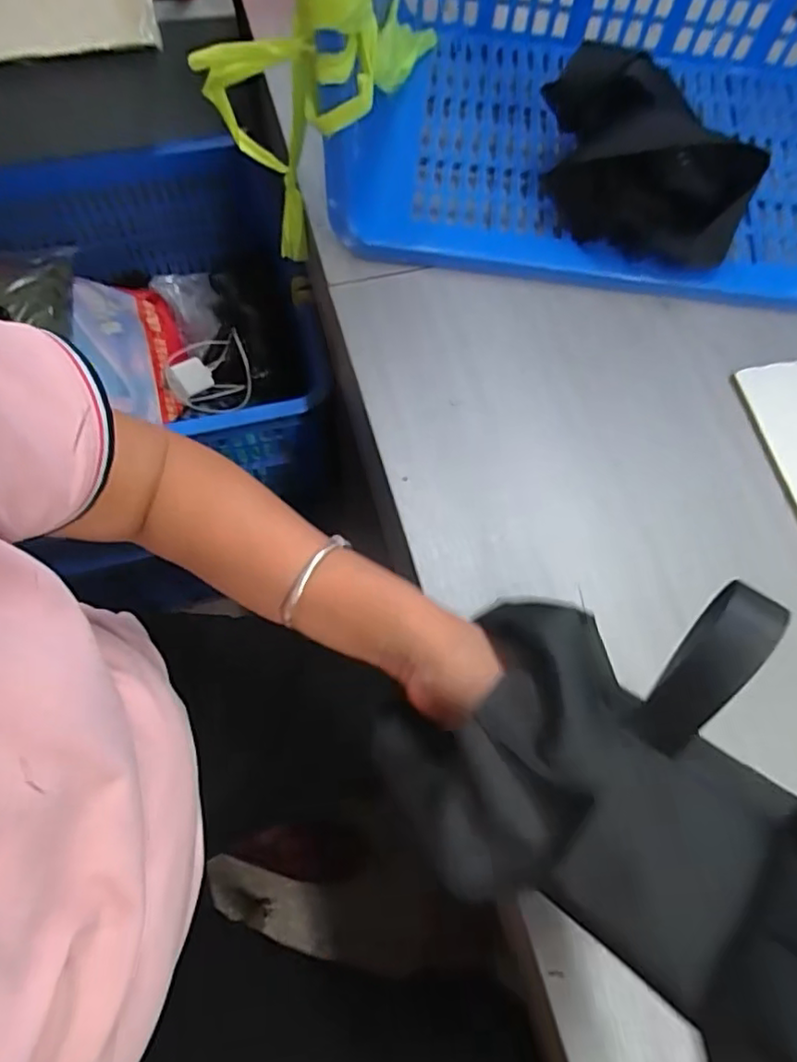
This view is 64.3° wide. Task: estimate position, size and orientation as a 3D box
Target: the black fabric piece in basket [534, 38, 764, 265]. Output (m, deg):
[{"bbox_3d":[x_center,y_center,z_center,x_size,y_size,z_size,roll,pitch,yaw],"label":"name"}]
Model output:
[{"bbox_3d":[0.204,-0.309,0.544,0.196,0.106,0.092,41,72,12],"label":"black fabric piece in basket"}]

